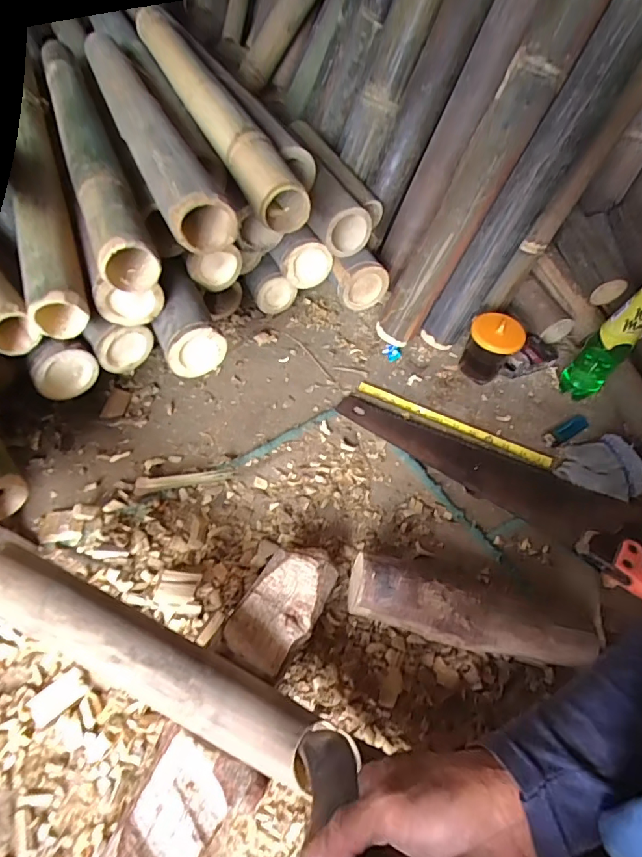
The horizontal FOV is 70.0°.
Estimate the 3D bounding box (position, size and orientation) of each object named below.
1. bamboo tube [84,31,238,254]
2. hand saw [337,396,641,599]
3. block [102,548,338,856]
[{"bbox_3d":[-0.210,-0.364,0.552,0.061,0.053,0.473,-19,57,-20],"label":"bamboo tube"},{"bbox_3d":[0.258,0.062,0.627,0.485,0.024,0.119,33,56,17],"label":"hand saw"},{"bbox_3d":[-0.079,0.255,0.410,0.089,0.052,0.331,22,54,9],"label":"block"}]

